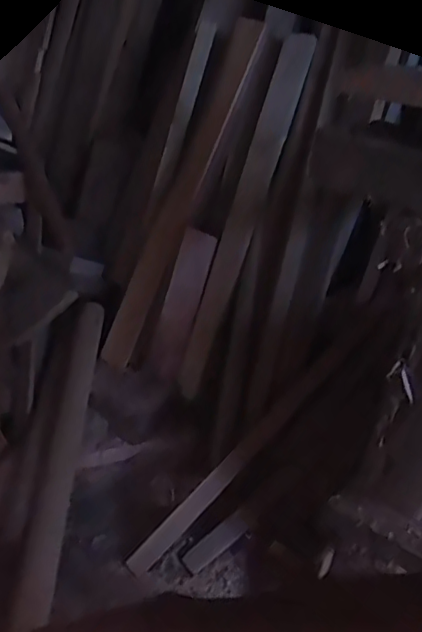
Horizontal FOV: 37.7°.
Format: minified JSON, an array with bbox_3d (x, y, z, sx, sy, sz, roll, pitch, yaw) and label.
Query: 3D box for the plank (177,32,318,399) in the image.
[{"bbox_3d":[0.054,-0.167,1.066,0.063,0.628,0.020,19,6,21],"label":"plank"}]

